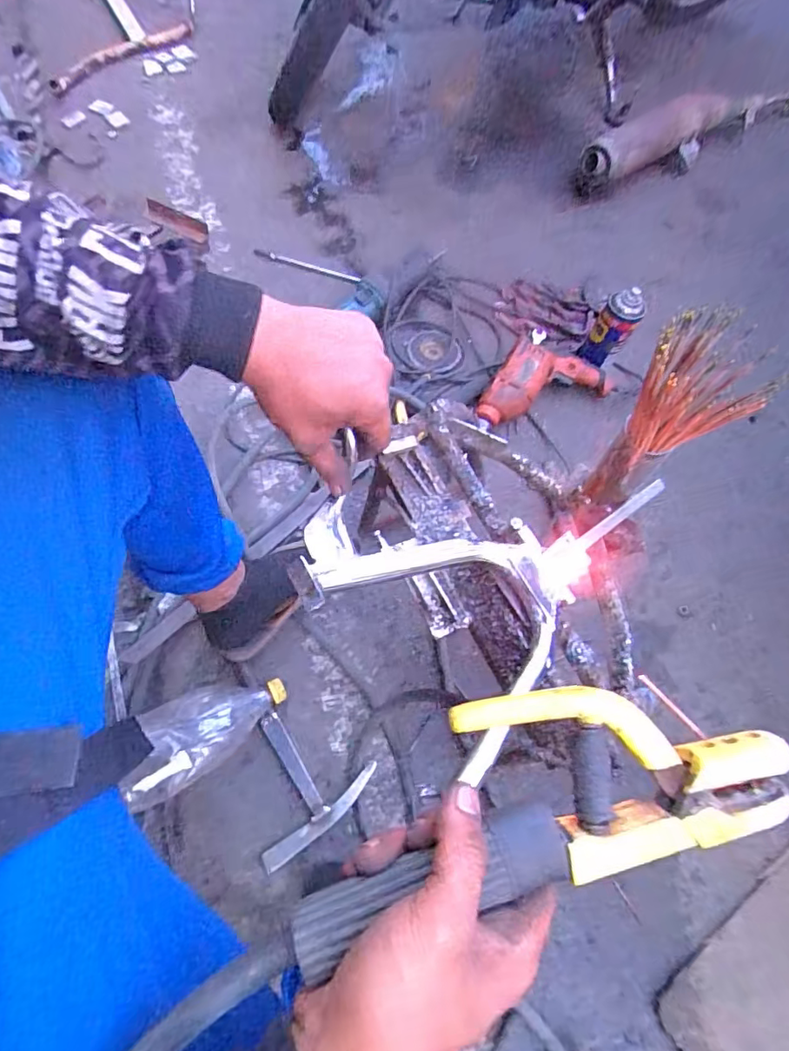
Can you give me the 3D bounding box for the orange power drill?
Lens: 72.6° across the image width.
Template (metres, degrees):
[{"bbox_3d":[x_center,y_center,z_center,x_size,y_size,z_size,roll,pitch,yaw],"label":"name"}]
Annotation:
[{"bbox_3d":[0.242,-0.258,0.933,0.247,0.060,0.125,-16,67,-15],"label":"orange power drill"}]

